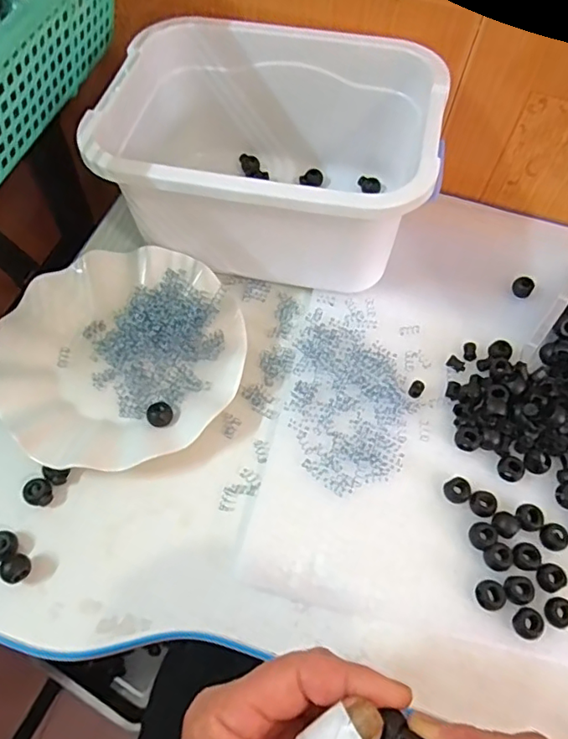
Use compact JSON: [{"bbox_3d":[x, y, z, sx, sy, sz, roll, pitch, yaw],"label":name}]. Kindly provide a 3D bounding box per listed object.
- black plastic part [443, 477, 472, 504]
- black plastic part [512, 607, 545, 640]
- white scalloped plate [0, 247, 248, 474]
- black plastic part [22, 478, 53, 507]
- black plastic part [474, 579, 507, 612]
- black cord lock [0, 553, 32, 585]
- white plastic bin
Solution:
[{"bbox_3d":[0.119,0.083,0.377,0.017,0.007,0.017,2,60,-3],"label":"black plastic part"},{"bbox_3d":[0.150,0.156,0.337,0.016,0.011,0.017,2,60,-3],"label":"black plastic part"},{"bbox_3d":[-0.123,-0.013,0.417,0.176,0.027,0.178,2,60,-3],"label":"white scalloped plate"},{"bbox_3d":[-0.165,0.084,0.371,0.016,0.013,0.017,2,60,-3],"label":"black plastic part"},{"bbox_3d":[0.129,0.141,0.345,0.016,0.010,0.018,-14,62,-11],"label":"black plastic part"},{"bbox_3d":[-0.168,0.125,0.345,0.014,0.017,0.016,37,65,16],"label":"black cord lock"},{"bbox_3d":[-0.013,-0.173,0.450,0.242,0.119,0.183,10,60,2],"label":"white plastic bin"}]

